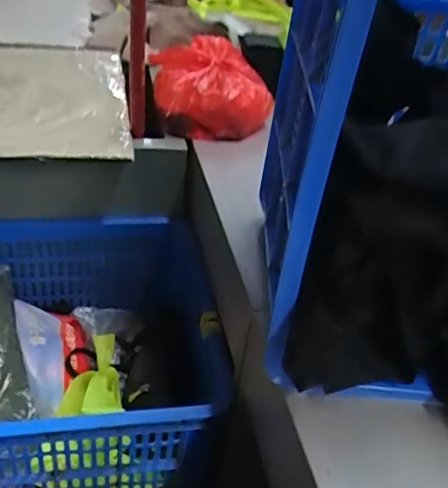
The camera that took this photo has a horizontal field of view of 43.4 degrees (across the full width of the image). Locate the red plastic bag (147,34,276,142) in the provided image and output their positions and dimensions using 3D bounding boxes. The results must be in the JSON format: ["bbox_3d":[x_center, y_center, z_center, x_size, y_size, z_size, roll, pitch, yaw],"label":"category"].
[{"bbox_3d":[-0.029,-0.274,0.978,0.203,0.104,0.185,5,37,-4],"label":"red plastic bag"}]

